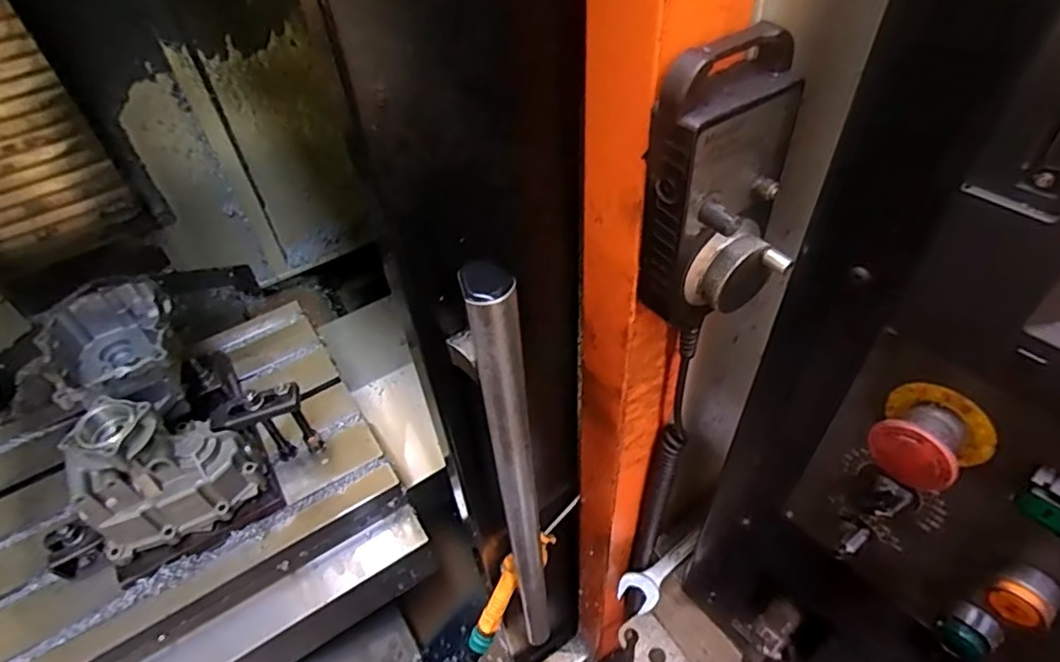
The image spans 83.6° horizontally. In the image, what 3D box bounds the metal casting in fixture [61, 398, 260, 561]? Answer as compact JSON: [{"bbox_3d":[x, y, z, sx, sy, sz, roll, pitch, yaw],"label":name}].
[{"bbox_3d":[-0.544,0.198,0.872,0.216,0.195,0.127,-23,50,-17],"label":"metal casting in fixture"}]

